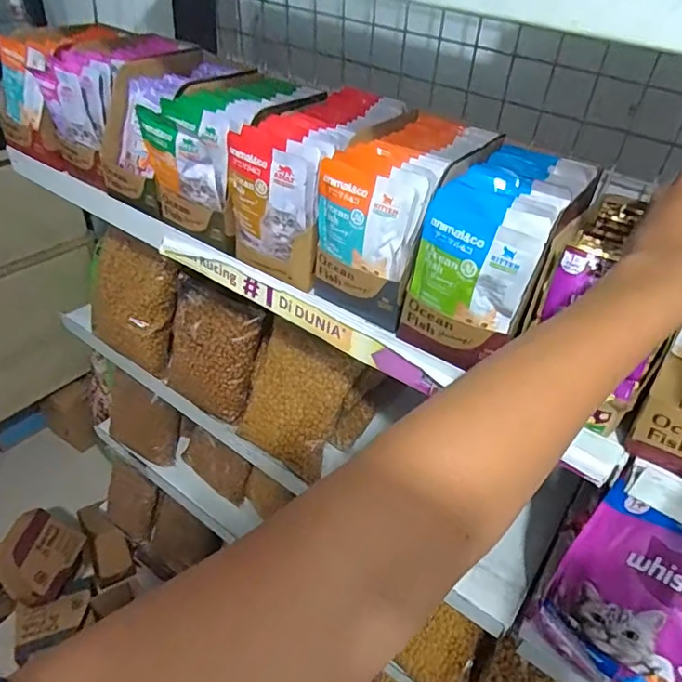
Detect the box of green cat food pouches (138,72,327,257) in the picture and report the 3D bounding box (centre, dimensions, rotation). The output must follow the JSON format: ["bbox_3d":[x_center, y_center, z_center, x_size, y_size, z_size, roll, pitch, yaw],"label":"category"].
[{"bbox_3d":[-0.124,-0.216,0.614,0.115,0.141,0.201,23,41,20],"label":"box of green cat food pouches"}]

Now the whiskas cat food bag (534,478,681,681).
[{"bbox_3d":[0.304,0.266,0.512,0.183,0.193,0.078,28,43,25],"label":"whiskas cat food bag"}]

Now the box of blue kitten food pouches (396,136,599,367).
[{"bbox_3d":[0.143,-0.082,0.494,0.105,0.130,0.178,27,43,24],"label":"box of blue kitten food pouches"}]

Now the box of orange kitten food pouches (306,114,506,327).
[{"bbox_3d":[0.059,-0.137,0.549,0.123,0.159,0.189,26,43,23],"label":"box of orange kitten food pouches"}]

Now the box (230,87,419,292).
[{"bbox_3d":[-0.033,-0.184,0.587,0.132,0.156,0.210,24,42,21],"label":"box"}]

